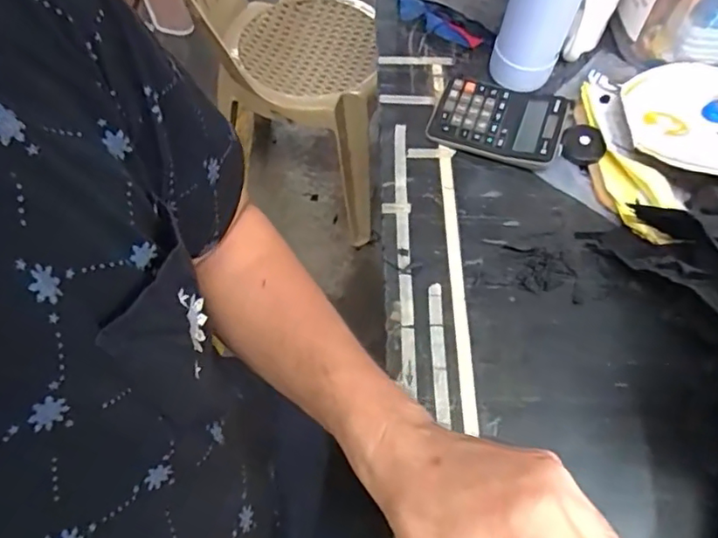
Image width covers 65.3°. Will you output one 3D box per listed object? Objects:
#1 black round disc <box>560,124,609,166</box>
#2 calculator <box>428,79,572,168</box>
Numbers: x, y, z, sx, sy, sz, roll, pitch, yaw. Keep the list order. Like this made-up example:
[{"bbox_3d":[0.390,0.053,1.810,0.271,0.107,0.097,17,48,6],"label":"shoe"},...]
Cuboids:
[{"bbox_3d":[0.252,-0.140,0.631,0.047,0.016,0.050,0,61,0],"label":"black round disc"},{"bbox_3d":[0.160,-0.171,0.650,0.145,0.030,0.099,18,62,10],"label":"calculator"}]

